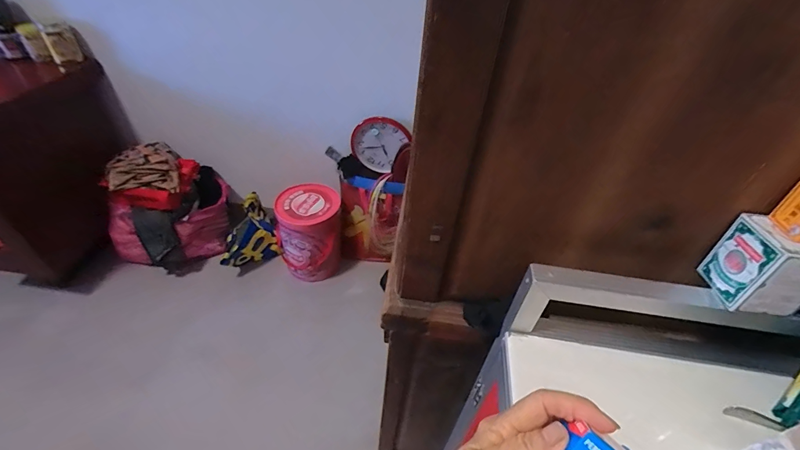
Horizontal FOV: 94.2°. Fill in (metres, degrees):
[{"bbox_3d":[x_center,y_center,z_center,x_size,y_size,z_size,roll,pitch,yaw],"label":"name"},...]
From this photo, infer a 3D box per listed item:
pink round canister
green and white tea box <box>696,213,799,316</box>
[{"bbox_3d":[-0.388,0.048,1.623,0.249,0.370,0.270,3,44,-3],"label":"pink round canister"},{"bbox_3d":[0.341,0.037,0.346,0.058,0.073,0.062,5,44,-2],"label":"green and white tea box"}]

